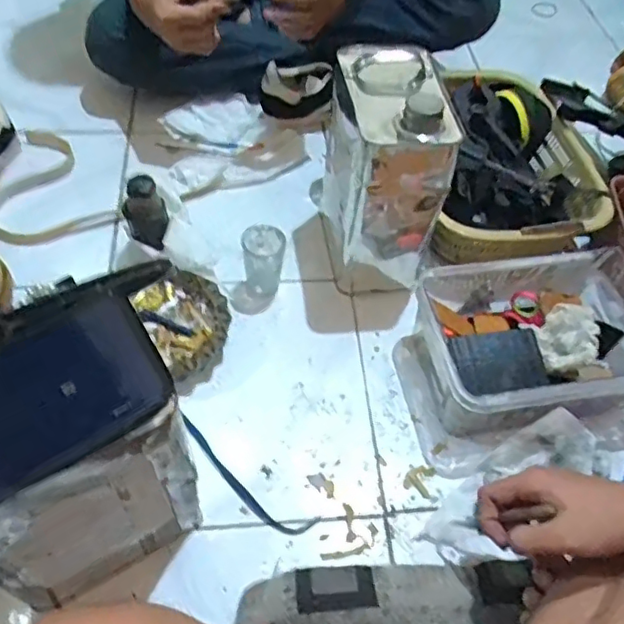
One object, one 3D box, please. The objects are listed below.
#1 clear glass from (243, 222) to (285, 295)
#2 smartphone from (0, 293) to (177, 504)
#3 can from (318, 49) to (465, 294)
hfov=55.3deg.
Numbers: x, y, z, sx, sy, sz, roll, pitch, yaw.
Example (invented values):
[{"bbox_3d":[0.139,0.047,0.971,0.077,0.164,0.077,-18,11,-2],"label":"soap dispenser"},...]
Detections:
[{"bbox_3d":[-0.058,-0.057,0.715,0.046,0.080,0.053,0,54,-6],"label":"clear glass"},{"bbox_3d":[-0.167,0.060,0.348,0.165,0.011,0.080,-31,104,-26],"label":"smartphone"},{"bbox_3d":[0.085,-0.163,0.700,0.118,0.249,0.159,-4,55,-9],"label":"can"}]

